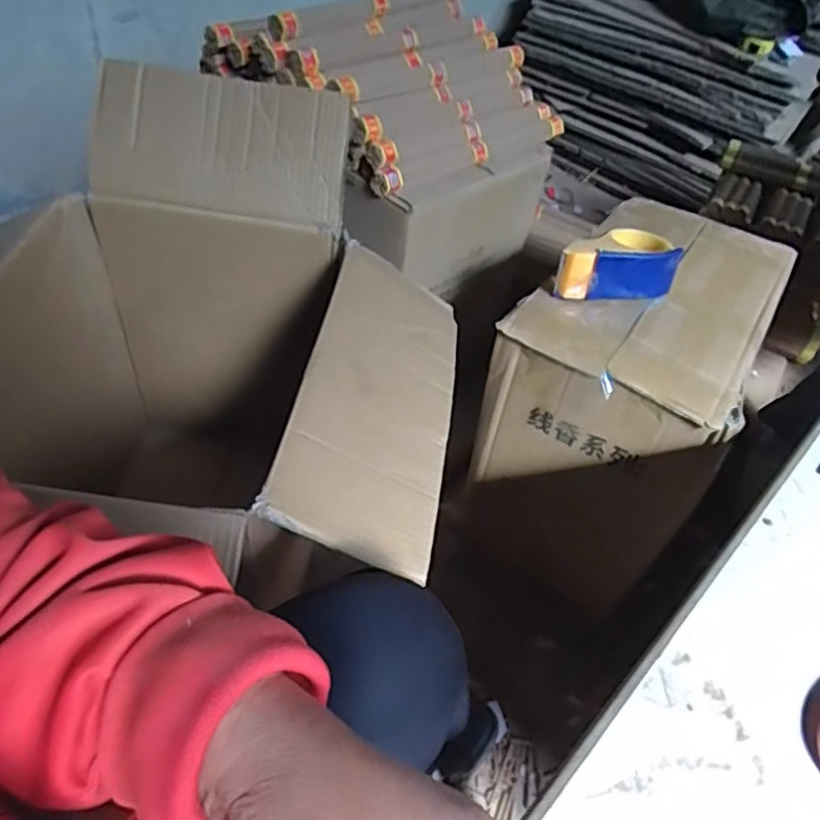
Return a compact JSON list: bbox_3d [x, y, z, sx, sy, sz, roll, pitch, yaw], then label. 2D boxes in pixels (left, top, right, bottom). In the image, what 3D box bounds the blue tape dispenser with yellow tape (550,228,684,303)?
[{"bbox_3d":[0.246,-0.180,0.786,0.155,0.057,0.082,-4,47,-11],"label":"blue tape dispenser with yellow tape"}]

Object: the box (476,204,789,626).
[{"bbox_3d":[0.307,-0.022,0.937,0.271,0.364,0.433,30,50,20],"label":"box"}]

